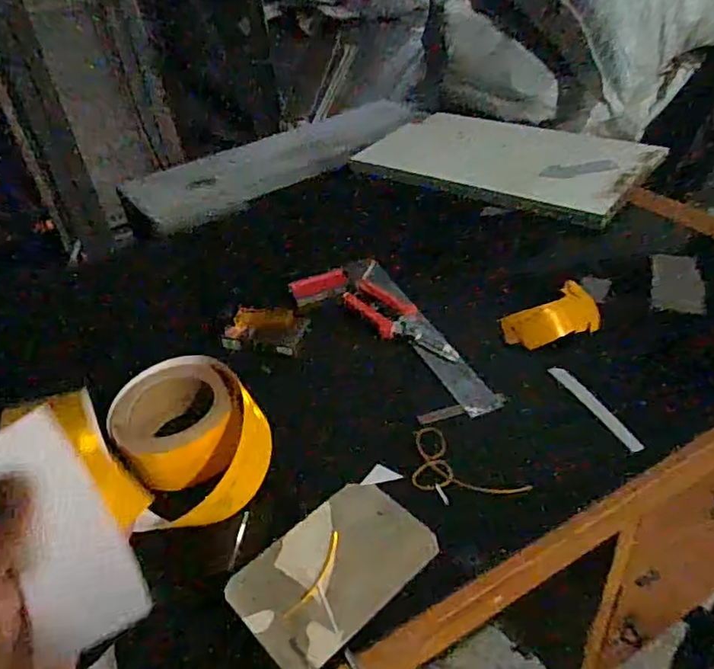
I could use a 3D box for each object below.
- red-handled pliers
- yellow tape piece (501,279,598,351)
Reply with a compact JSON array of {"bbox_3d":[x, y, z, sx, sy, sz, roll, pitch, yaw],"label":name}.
[{"bbox_3d":[0.050,-0.013,0.689,0.046,0.017,0.166,-27,43,-23],"label":"red-handled pliers"},{"bbox_3d":[0.214,-0.019,0.668,0.098,0.034,0.050,-18,41,-13],"label":"yellow tape piece"}]

